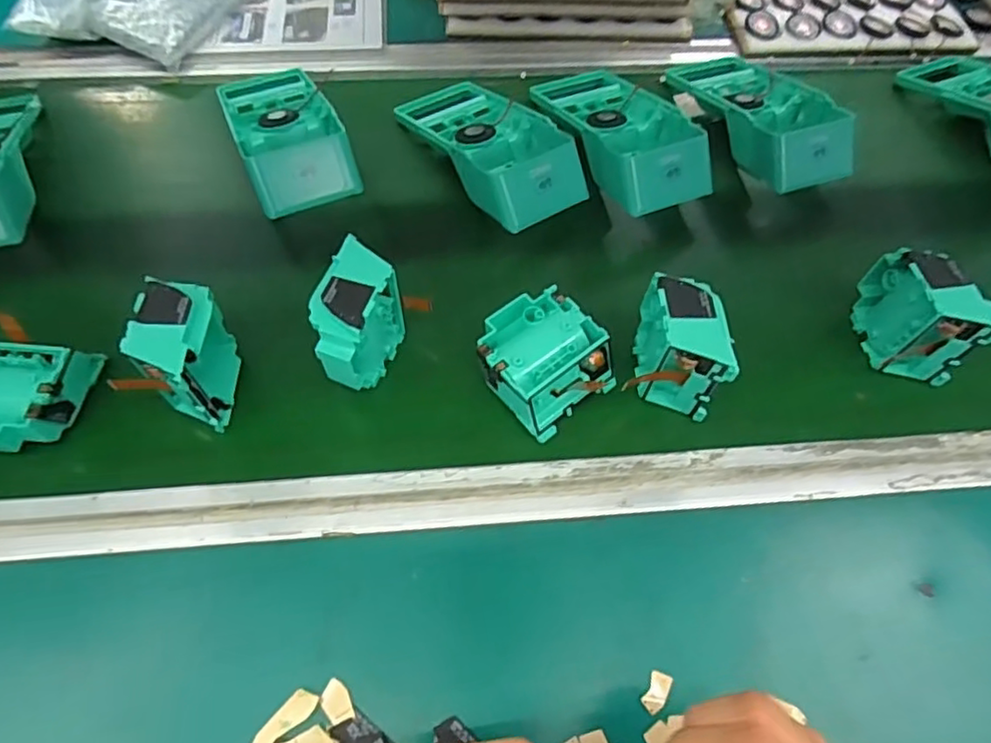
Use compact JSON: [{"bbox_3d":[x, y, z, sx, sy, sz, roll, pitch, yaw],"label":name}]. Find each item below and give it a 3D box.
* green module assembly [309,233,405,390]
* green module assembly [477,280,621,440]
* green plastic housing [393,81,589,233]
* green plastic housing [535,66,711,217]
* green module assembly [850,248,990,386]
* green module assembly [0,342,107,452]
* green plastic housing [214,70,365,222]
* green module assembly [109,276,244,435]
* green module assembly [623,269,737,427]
[{"bbox_3d":[-0.093,-0.031,0.411,0.045,0.076,0.078,21,63,10],"label":"green module assembly"},{"bbox_3d":[0.031,-0.008,0.419,0.078,0.036,0.078,-35,67,-19],"label":"green module assembly"},{"bbox_3d":[-0.009,-0.193,0.519,0.090,0.049,0.189,-30,66,-17],"label":"green plastic housing"},{"bbox_3d":[0.102,-0.213,0.535,0.102,0.048,0.191,-23,64,-14],"label":"green plastic housing"},{"bbox_3d":[0.290,-0.040,0.430,0.039,0.074,0.083,-9,62,-7],"label":"green module assembly"},{"bbox_3d":[-0.304,0.017,0.396,0.075,0.043,0.070,-2,61,-3],"label":"green module assembly"},{"bbox_3d":[-0.178,-0.207,0.523,0.086,0.051,0.194,-22,64,-13],"label":"green plastic housing"},{"bbox_3d":[-0.195,-0.010,0.395,0.043,0.077,0.077,0,61,-2],"label":"green module assembly"},{"bbox_3d":[0.120,-0.019,0.409,0.052,0.070,0.073,8,61,3],"label":"green module assembly"}]

